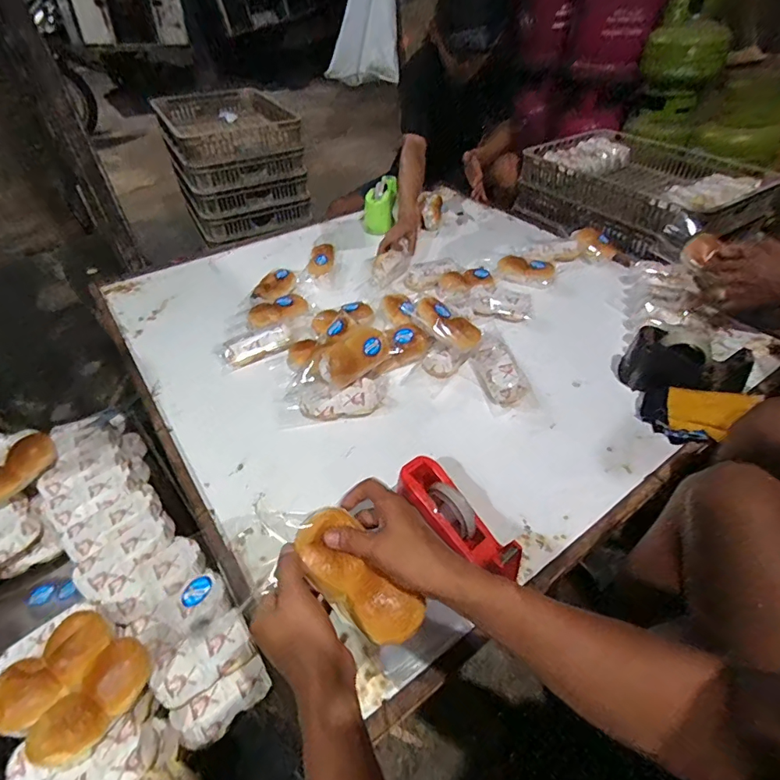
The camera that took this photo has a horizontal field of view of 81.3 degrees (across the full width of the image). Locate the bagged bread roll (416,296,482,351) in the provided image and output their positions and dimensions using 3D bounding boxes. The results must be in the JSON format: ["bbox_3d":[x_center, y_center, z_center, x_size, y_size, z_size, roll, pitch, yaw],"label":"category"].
[{"bbox_3d":[0.116,-0.136,0.916,0.142,0.040,0.061,37,55,6],"label":"bagged bread roll"}]

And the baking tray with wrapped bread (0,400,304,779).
[{"bbox_3d":[-0.466,0.330,0.693,0.355,0.192,0.777,-30,50,-26],"label":"baking tray with wrapped bread"}]

